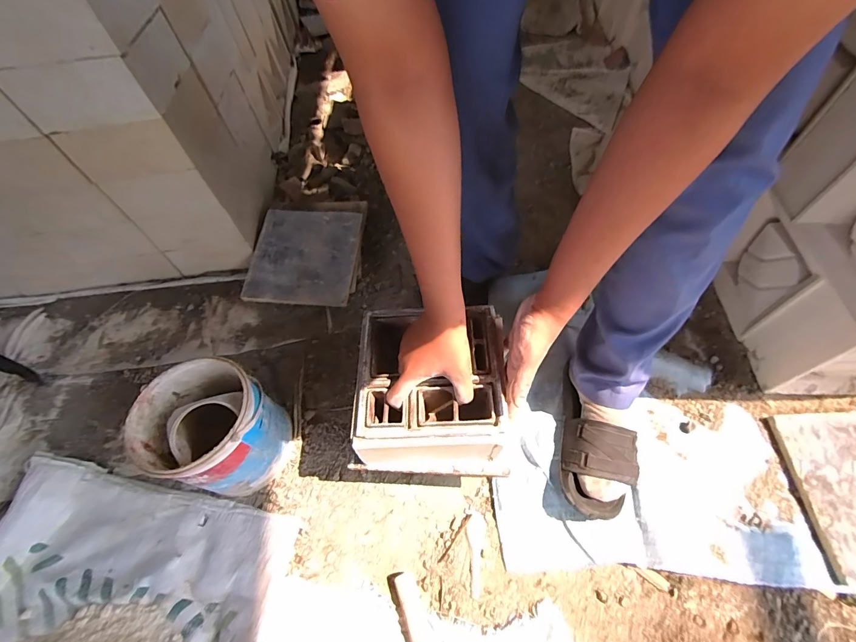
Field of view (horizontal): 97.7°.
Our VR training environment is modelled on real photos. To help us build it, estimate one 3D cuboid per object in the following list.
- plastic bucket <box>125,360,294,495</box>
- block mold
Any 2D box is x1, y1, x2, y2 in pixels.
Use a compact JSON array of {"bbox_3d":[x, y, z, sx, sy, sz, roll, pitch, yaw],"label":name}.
[{"bbox_3d":[-0.348,0.180,0.629,0.177,0.190,0.170,-3,57,5],"label":"plastic bucket"},{"bbox_3d":[0.004,0.102,0.555,0.207,0.115,0.209,1,59,5],"label":"block mold"}]

